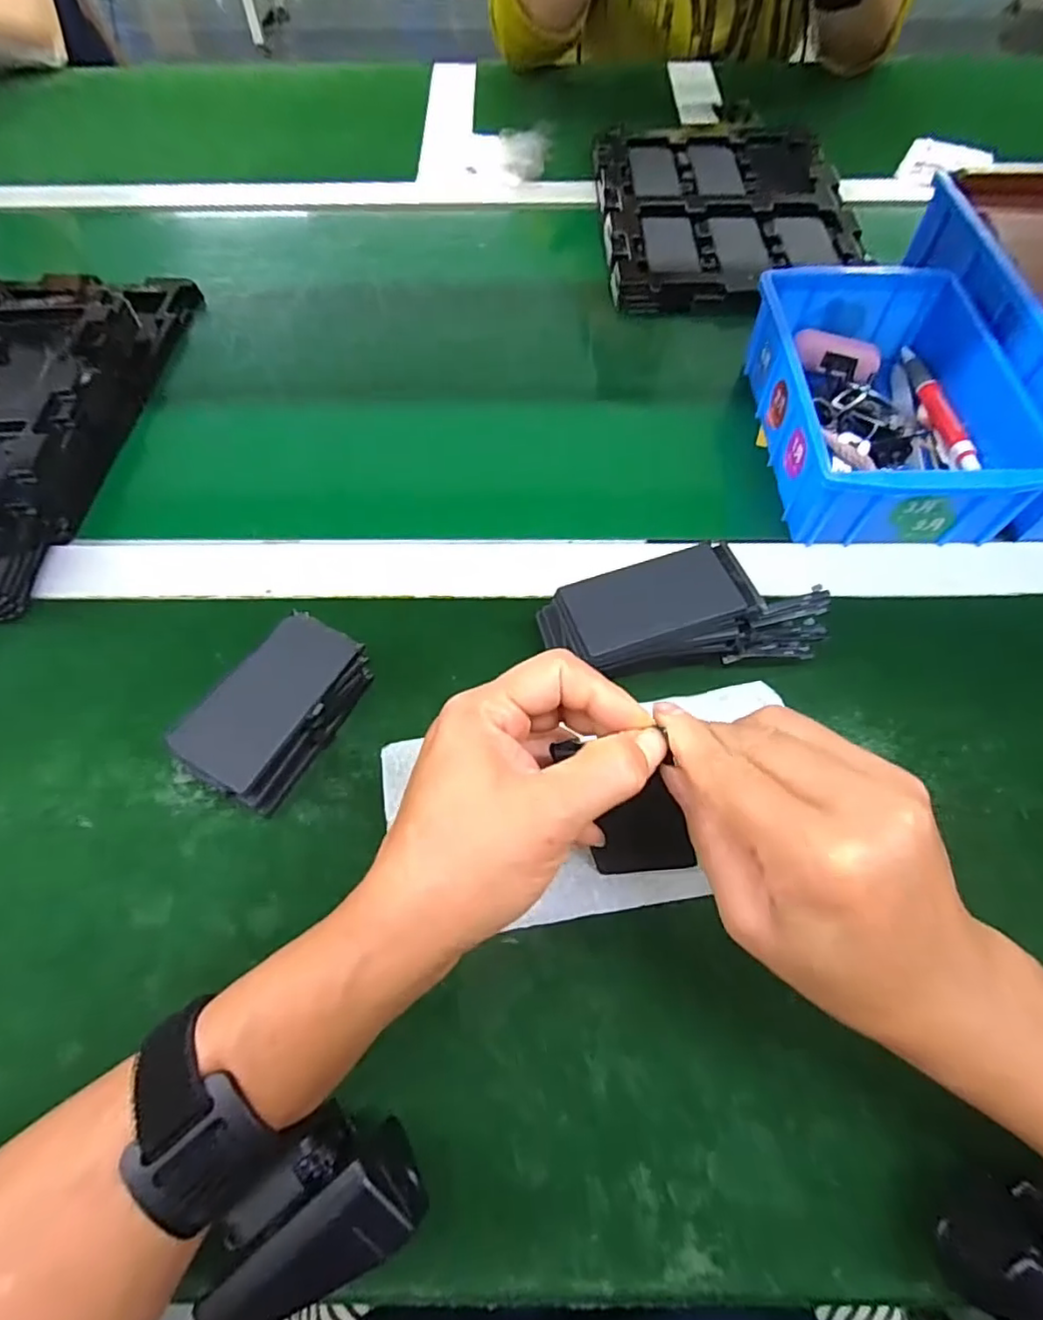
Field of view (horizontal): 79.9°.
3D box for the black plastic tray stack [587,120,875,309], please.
[{"bbox_3d":[0.179,-0.404,0.558,0.214,0.026,0.265,-1,61,-1],"label":"black plastic tray stack"}]

